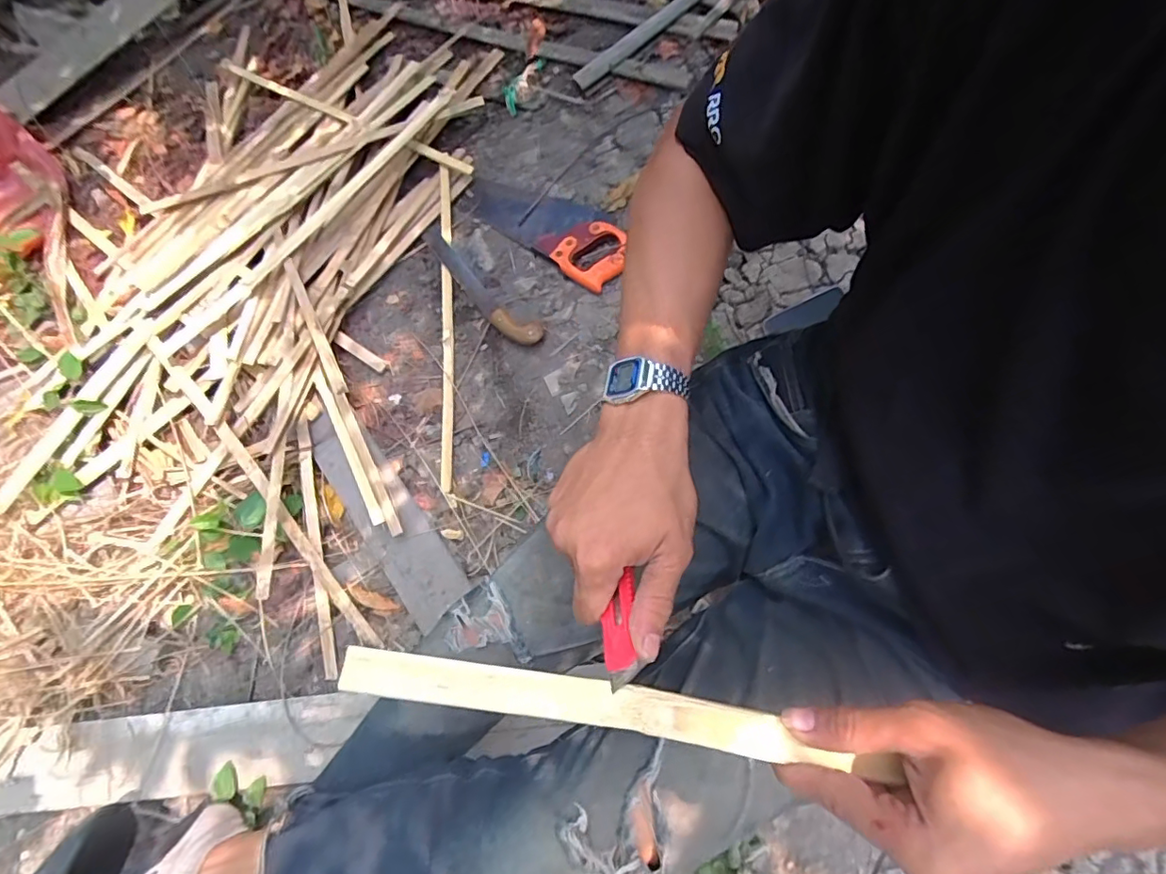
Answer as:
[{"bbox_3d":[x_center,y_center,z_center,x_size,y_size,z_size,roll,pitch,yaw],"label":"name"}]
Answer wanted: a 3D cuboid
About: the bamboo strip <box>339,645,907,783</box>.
[{"bbox_3d":[0.013,0.151,0.302,0.299,0.009,0.026,8,71,4],"label":"bamboo strip"}]

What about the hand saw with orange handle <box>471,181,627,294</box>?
[{"bbox_3d":[-0.057,-0.377,0.950,0.316,0.033,0.129,35,81,16],"label":"hand saw with orange handle"}]

